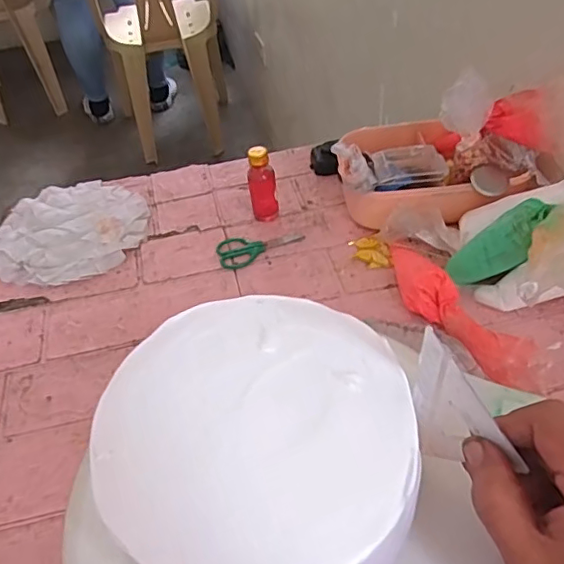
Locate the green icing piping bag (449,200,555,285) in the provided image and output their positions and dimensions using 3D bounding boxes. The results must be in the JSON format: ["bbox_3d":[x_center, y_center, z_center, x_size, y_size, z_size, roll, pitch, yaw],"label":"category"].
[{"bbox_3d":[0.201,-0.032,0.520,0.029,0.107,0.041,26,41,-21],"label":"green icing piping bag"}]

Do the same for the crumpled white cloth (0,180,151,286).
[{"bbox_3d":[-0.252,-0.064,0.665,0.178,0.016,0.177,-10,45,-5],"label":"crumpled white cloth"}]

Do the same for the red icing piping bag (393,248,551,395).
[{"bbox_3d":[0.160,0.021,0.520,0.060,0.029,0.202,-25,48,-19],"label":"red icing piping bag"}]

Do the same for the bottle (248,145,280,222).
[{"bbox_3d":[-0.021,-0.111,0.640,0.033,0.085,0.029,-6,45,-1],"label":"bottle"}]

